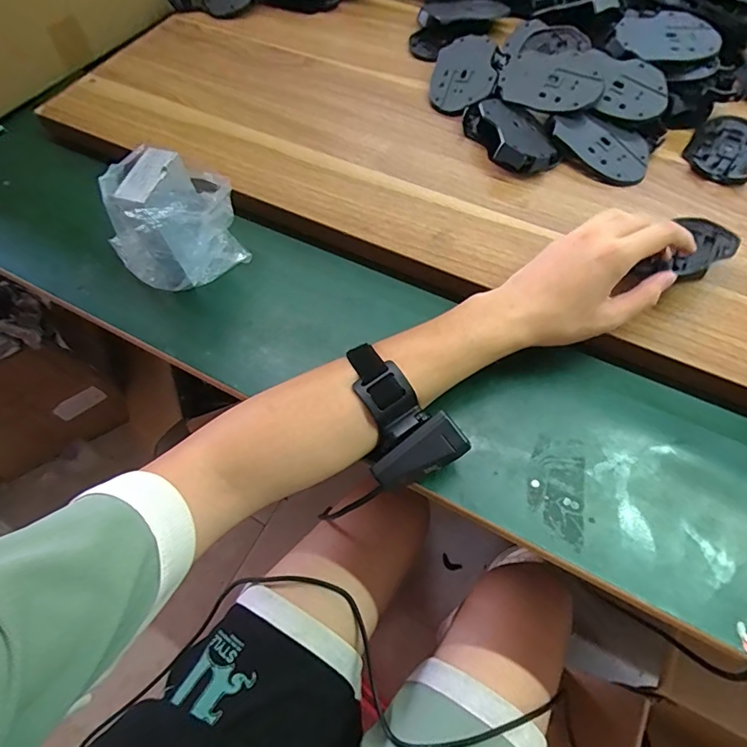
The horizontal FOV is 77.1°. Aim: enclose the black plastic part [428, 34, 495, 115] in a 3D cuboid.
[{"bbox_3d":[0.108,-0.354,0.553,0.071,0.031,0.105,11,62,7],"label":"black plastic part"}]

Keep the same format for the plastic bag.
[{"bbox_3d":[-0.181,-0.139,0.423,0.114,0.117,0.090,-33,66,-15],"label":"plastic bag"}]

